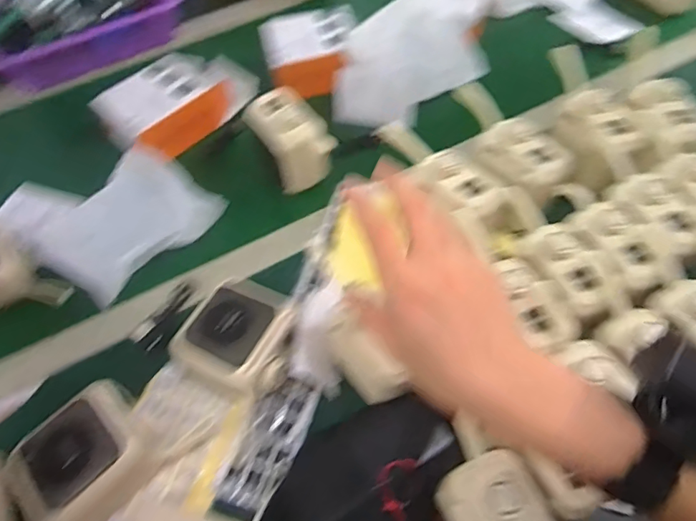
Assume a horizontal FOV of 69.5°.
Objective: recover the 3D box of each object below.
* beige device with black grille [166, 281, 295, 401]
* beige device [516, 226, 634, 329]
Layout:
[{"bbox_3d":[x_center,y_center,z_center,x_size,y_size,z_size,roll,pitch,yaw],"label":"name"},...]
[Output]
[{"bbox_3d":[-0.098,0.072,0.463,0.102,0.044,0.092,23,61,16],"label":"beige device with black grille"},{"bbox_3d":[0.195,0.009,0.433,0.050,0.032,0.092,-25,60,-13],"label":"beige device"}]

